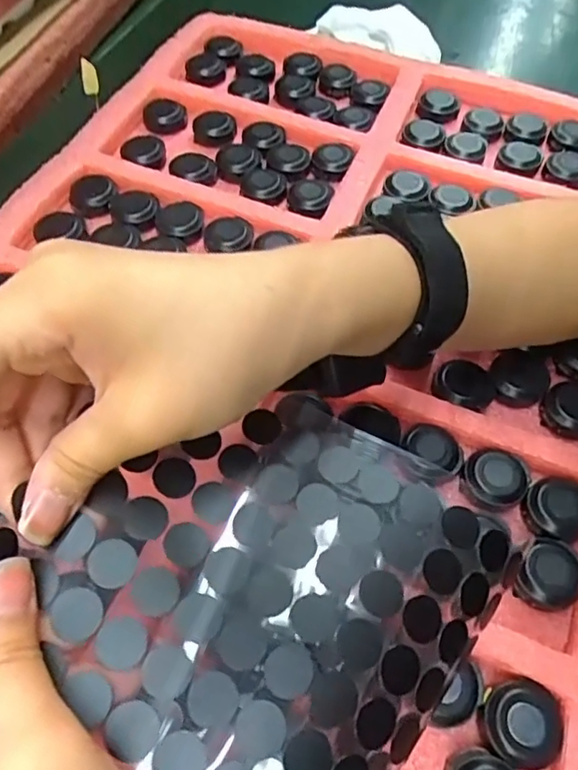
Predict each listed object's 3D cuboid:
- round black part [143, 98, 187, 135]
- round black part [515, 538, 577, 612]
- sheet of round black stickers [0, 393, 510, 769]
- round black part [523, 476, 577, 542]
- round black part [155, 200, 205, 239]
[{"bbox_3d":[-0.089,-0.193,0.413,0.029,0.010,0.030,2,60,-3],"label":"round black part"},{"bbox_3d":[0.113,0.082,0.249,0.025,0.011,0.029,24,61,10],"label":"round black part"},{"bbox_3d":[-0.003,0.059,0.174,0.112,0.030,0.115,33,65,18],"label":"sheet of round black stickers"},{"bbox_3d":[0.123,0.056,0.264,0.026,0.009,0.029,22,61,9],"label":"round black part"},{"bbox_3d":[-0.069,-0.104,0.359,0.029,0.006,0.030,2,60,-3],"label":"round black part"}]

